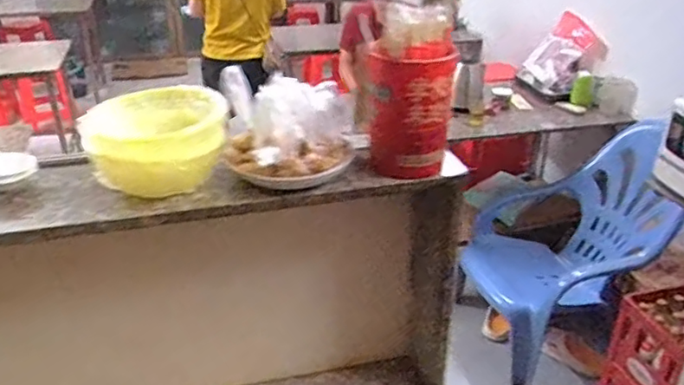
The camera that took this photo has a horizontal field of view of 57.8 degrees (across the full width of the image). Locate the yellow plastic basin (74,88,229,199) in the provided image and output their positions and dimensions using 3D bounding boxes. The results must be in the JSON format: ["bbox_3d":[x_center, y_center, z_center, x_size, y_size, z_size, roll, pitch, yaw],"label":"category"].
[{"bbox_3d":[-0.239,-0.067,0.806,0.176,0.089,0.159,-3,29,-6],"label":"yellow plastic basin"}]

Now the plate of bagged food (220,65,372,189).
[{"bbox_3d":[-0.059,-0.089,0.811,0.182,0.118,0.178,0,28,0],"label":"plate of bagged food"}]

